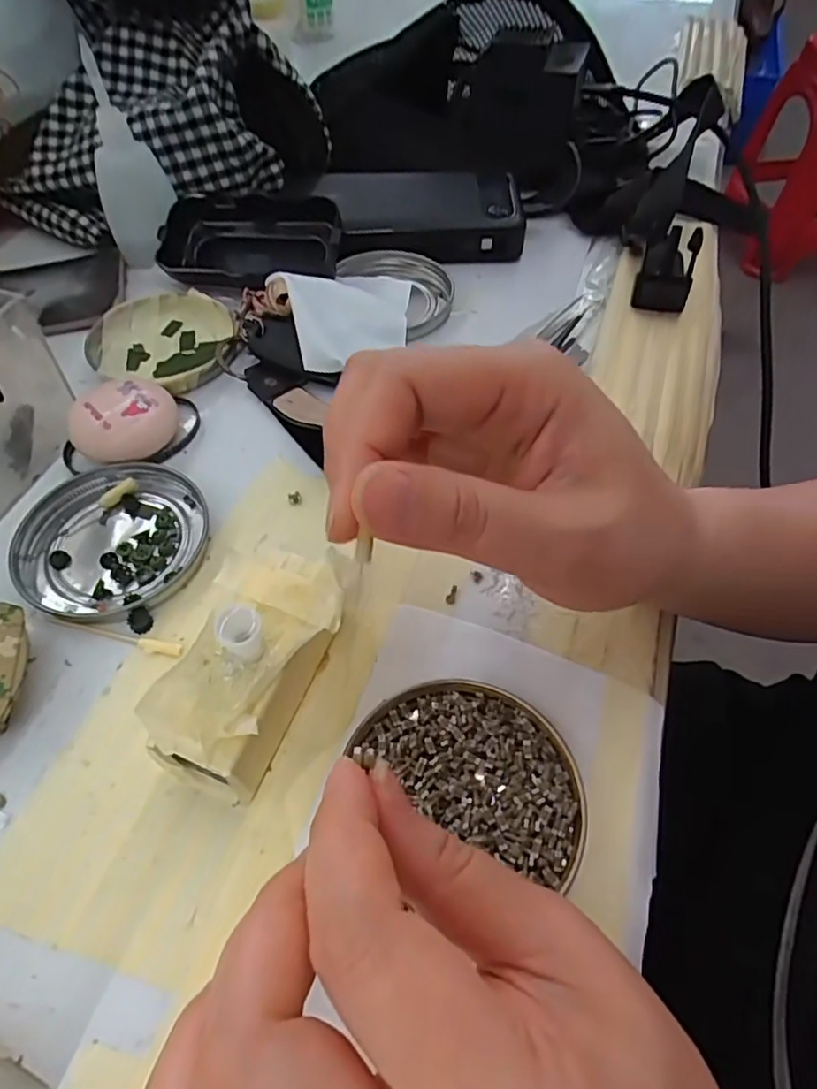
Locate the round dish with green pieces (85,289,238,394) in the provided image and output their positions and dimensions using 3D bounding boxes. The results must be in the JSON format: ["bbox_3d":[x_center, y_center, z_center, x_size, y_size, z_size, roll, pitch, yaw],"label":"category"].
[{"bbox_3d":[-0.139,-0.113,0.342,0.078,0.013,0.078,0,56,1],"label":"round dish with green pieces"}]

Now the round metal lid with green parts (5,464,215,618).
[{"bbox_3d":[-0.129,-0.003,0.265,0.077,0.009,0.077,0,56,1],"label":"round metal lid with green parts"}]

